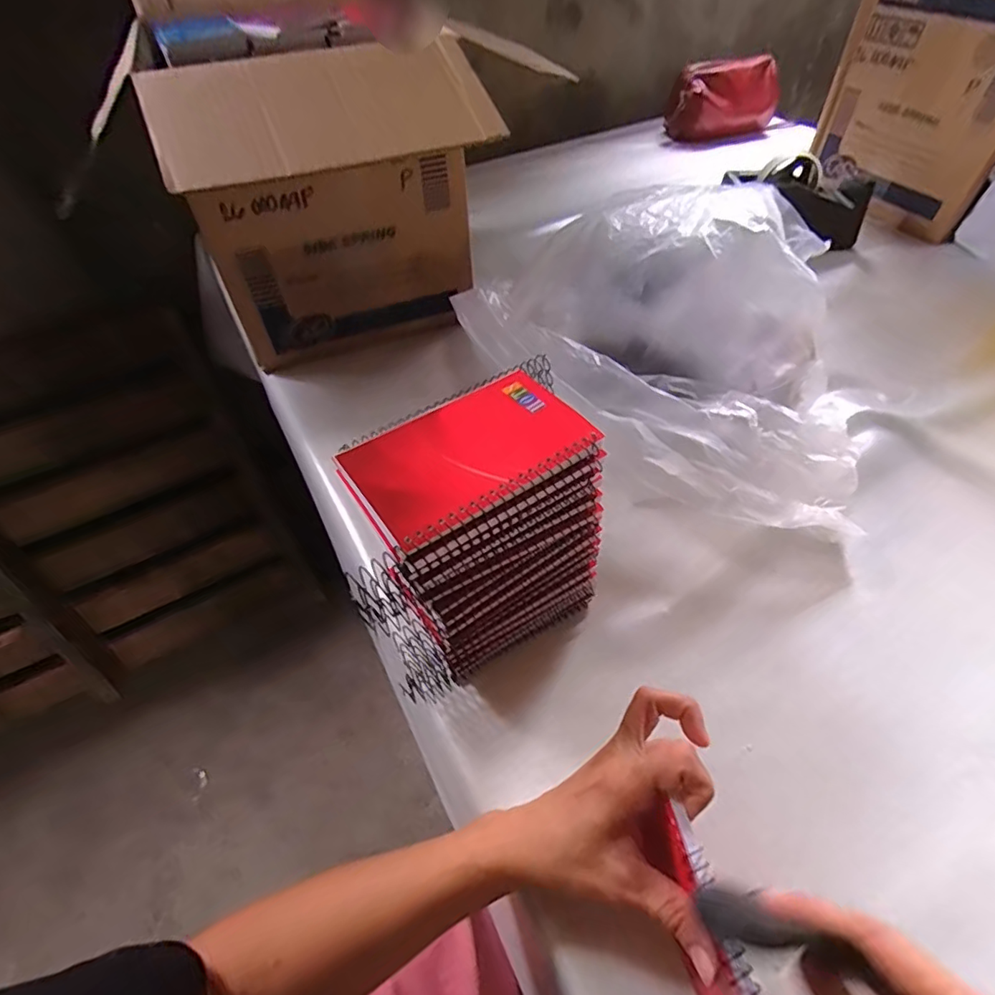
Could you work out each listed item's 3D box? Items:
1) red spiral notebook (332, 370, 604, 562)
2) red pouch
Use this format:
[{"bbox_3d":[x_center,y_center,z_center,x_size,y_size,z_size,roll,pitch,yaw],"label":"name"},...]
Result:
[{"bbox_3d":[-0.017,-0.027,0.299,0.132,0.013,0.079,-29,54,-19],"label":"red spiral notebook"},{"bbox_3d":[0.468,-0.816,1.094,0.225,0.133,0.075,-18,51,-11],"label":"red pouch"}]

